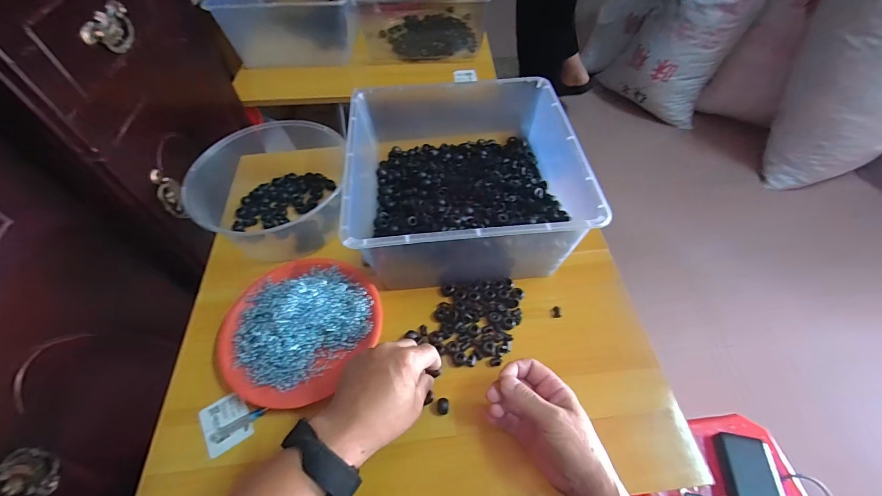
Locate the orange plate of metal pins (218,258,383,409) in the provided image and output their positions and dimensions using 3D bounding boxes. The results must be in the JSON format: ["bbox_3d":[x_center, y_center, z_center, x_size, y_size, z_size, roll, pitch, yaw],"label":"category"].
[{"bbox_3d":[-0.182,0.092,0.476,0.187,0.051,0.194,0,55,0],"label":"orange plate of metal pins"}]

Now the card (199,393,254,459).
[{"bbox_3d":[-0.255,0.207,0.440,0.051,0.008,0.059,-26,58,-17],"label":"card"}]

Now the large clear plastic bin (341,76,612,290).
[{"bbox_3d":[0.029,-0.093,0.548,0.303,0.147,0.295,-5,55,-3],"label":"large clear plastic bin"}]

